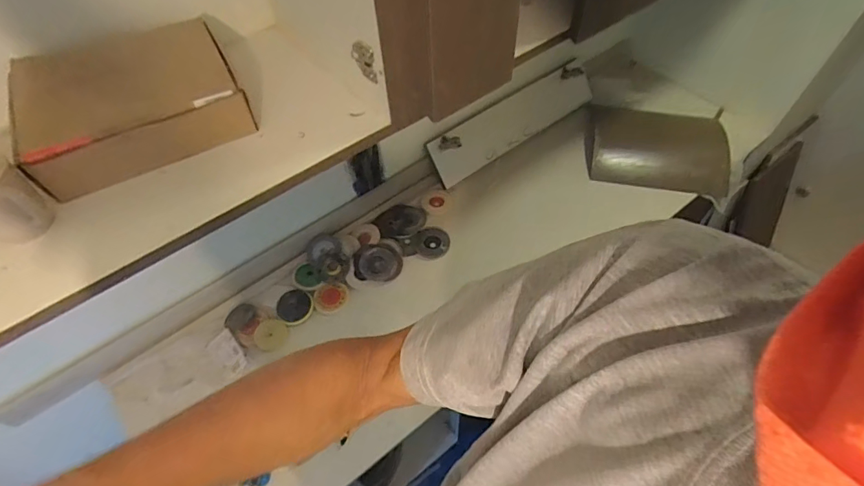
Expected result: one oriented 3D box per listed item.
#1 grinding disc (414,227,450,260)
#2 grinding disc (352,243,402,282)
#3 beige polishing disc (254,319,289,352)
[{"bbox_3d":[0.001,-0.002,1.303,0.097,0.014,0.107,9,56,6],"label":"grinding disc"},{"bbox_3d":[-0.149,0.052,1.241,0.127,0.024,0.108,-2,55,-1],"label":"grinding disc"},{"bbox_3d":[-0.401,0.231,1.132,0.077,0.011,0.077,8,69,-21],"label":"beige polishing disc"}]

